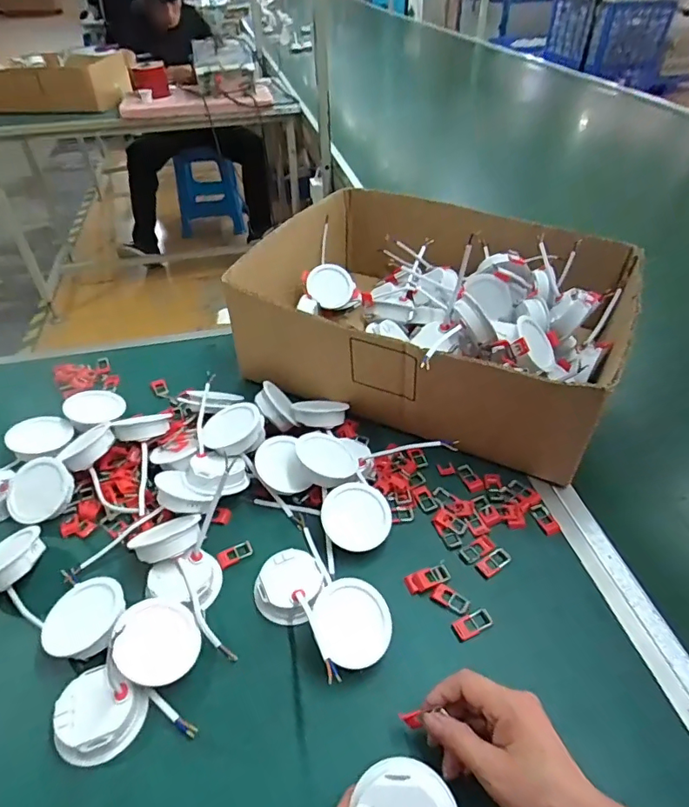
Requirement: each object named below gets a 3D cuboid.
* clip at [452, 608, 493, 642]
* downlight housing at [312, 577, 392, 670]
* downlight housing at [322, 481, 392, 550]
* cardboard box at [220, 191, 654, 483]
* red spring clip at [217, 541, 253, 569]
[{"bbox_3d":[0.120,0.205,0.474,0.038,0.004,0.018,-18,45,-17],"label":"clip"},{"bbox_3d":[0.006,0.197,0.457,0.071,0.023,0.071,12,47,-13],"label":"downlight housing"},{"bbox_3d":[0.012,0.121,0.543,0.071,0.018,0.071,3,58,-4],"label":"downlight housing"},{"bbox_3d":[0.128,-0.126,0.723,0.466,0.157,0.357,19,46,21],"label":"cardboard box"},{"bbox_3d":[-0.114,0.158,0.534,0.036,0.005,0.019,-23,47,-22],"label":"red spring clip"}]

